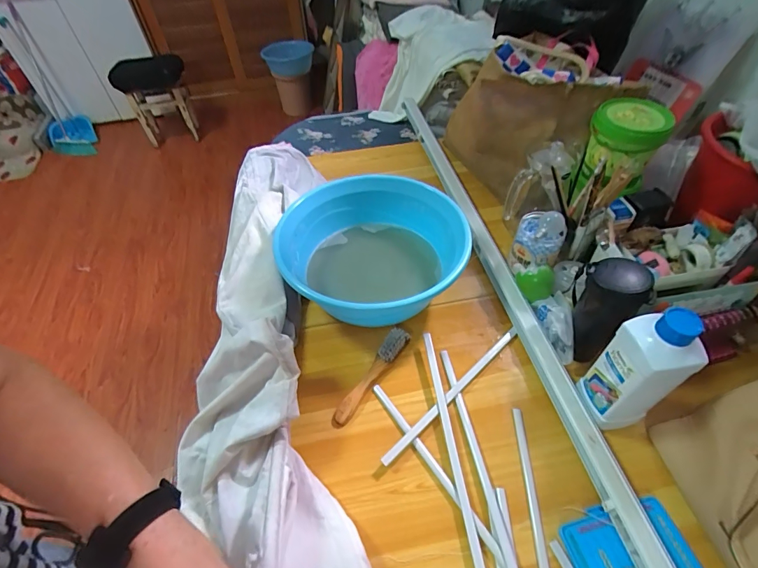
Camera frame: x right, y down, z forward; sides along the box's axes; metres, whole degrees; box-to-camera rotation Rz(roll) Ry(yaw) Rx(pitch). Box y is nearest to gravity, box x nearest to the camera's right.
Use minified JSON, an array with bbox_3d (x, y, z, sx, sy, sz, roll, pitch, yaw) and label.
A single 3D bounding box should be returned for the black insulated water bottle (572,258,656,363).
[{"bbox_3d":[0.358,0.043,0.654,0.075,0.174,0.080,-10,50,-6],"label":"black insulated water bottle"}]

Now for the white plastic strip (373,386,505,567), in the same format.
[{"bbox_3d":[0.116,0.308,0.564,0.018,0.010,0.429,-28,54,-20],"label":"white plastic strip"}]

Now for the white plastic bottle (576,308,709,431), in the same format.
[{"bbox_3d":[0.353,0.116,0.562,0.075,0.215,0.085,-7,50,-3],"label":"white plastic bottle"}]

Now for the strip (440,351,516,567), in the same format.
[{"bbox_3d":[0.150,0.275,0.591,0.015,0.012,0.414,-9,50,-5],"label":"strip"}]

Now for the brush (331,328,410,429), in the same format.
[{"bbox_3d":[-0.011,0.154,0.686,0.034,0.025,0.198,25,55,22],"label":"brush"}]

